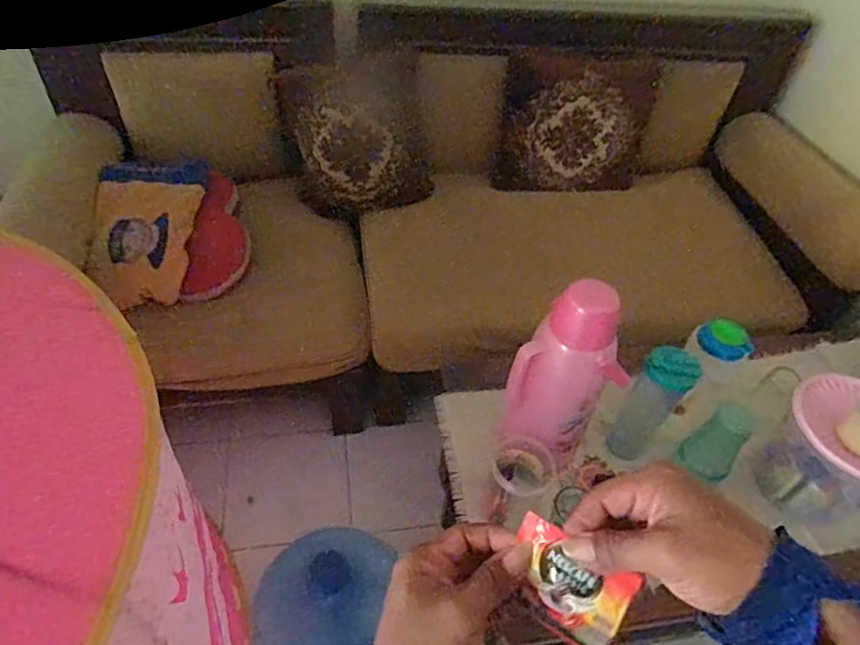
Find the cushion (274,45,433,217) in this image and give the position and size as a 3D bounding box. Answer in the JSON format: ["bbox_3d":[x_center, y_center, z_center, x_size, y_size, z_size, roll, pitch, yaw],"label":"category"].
[{"bbox_3d":[-0.183,-0.466,1.452,0.342,0.372,0.120,-14,14,-16],"label":"cushion"}]

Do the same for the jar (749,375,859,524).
[{"bbox_3d":[0.653,0.209,0.935,0.168,0.237,0.192,-18,51,-22],"label":"jar"}]

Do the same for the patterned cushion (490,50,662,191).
[{"bbox_3d":[0.371,-0.511,1.513,0.378,0.328,0.120,5,25,-3],"label":"patterned cushion"}]

